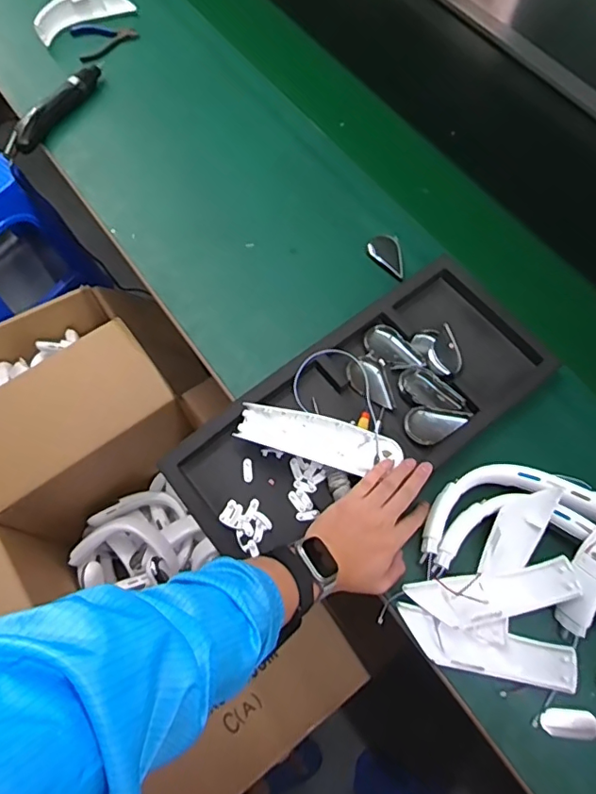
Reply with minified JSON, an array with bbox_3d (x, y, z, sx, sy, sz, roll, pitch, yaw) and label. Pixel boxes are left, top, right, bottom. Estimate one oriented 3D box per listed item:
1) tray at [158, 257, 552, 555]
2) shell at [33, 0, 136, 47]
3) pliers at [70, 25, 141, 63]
[{"bbox_3d":[0.088,0.019,0.668,0.481,0.046,0.214,-36,72,-14],"label":"tray"},{"bbox_3d":[-0.394,-0.707,0.971,0.184,0.050,0.060,-27,70,-11],"label":"shell"},{"bbox_3d":[-0.366,-0.660,0.973,0.093,0.009,0.121,42,73,16],"label":"pliers"}]

